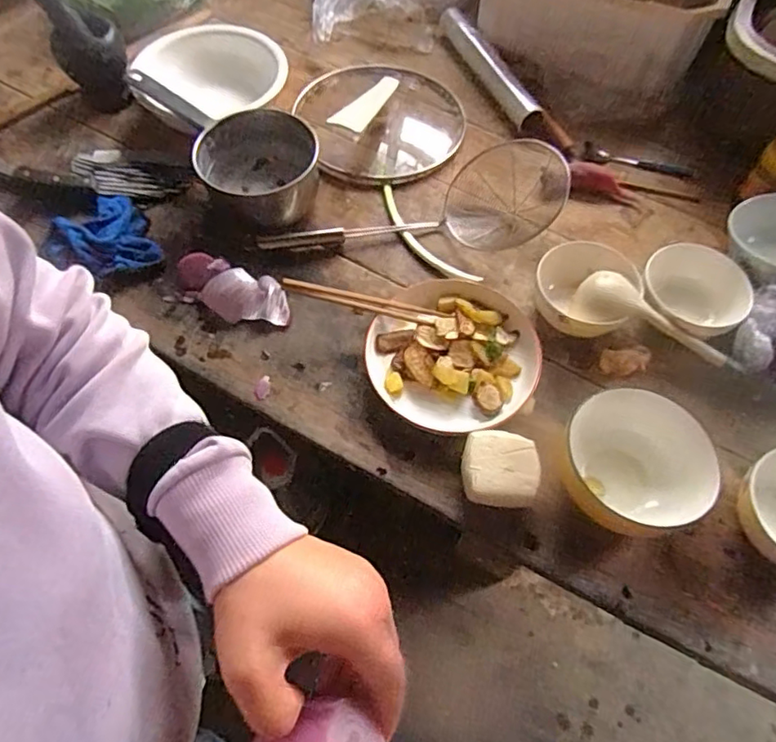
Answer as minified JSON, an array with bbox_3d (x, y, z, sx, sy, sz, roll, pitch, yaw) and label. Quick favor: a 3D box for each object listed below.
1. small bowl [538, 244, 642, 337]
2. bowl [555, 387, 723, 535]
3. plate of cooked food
[{"bbox_3d":[0.251,-0.098,0.742,0.119,0.055,0.124,1,60,-1],"label":"small bowl"},{"bbox_3d":[0.257,0.099,0.628,0.141,0.089,0.139,1,60,-1],"label":"bowl"},{"bbox_3d":[0.080,-0.024,0.711,0.203,0.031,0.194,1,60,-1],"label":"plate of cooked food"}]

